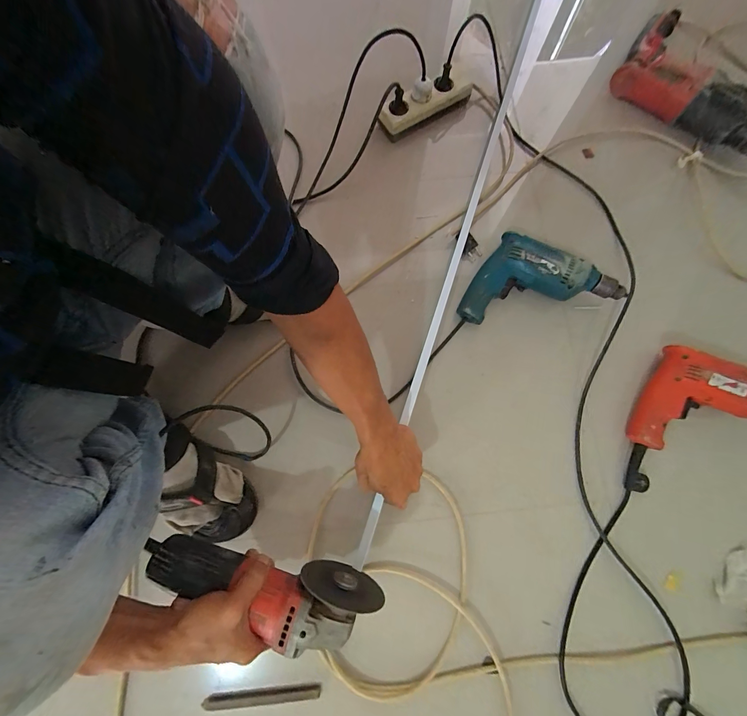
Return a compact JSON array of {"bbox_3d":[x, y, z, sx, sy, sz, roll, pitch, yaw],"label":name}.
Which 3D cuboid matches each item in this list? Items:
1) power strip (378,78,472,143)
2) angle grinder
[{"bbox_3d":[0.106,-0.485,0.610,0.198,0.042,0.054,-31,79,-6],"label":"power strip"},{"bbox_3d":[-0.137,0.273,0.380,0.282,0.082,0.076,10,78,5],"label":"angle grinder"}]

